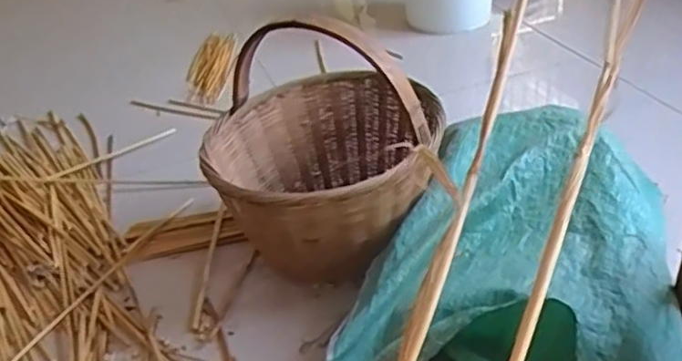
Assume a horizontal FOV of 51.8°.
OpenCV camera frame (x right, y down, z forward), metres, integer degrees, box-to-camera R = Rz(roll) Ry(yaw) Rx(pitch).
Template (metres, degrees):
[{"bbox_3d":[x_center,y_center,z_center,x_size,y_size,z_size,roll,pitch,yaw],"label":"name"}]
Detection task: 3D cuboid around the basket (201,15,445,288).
[{"bbox_3d":[-0.028,-0.065,1.247,0.417,0.398,0.413,-13,34,-9],"label":"basket"}]

